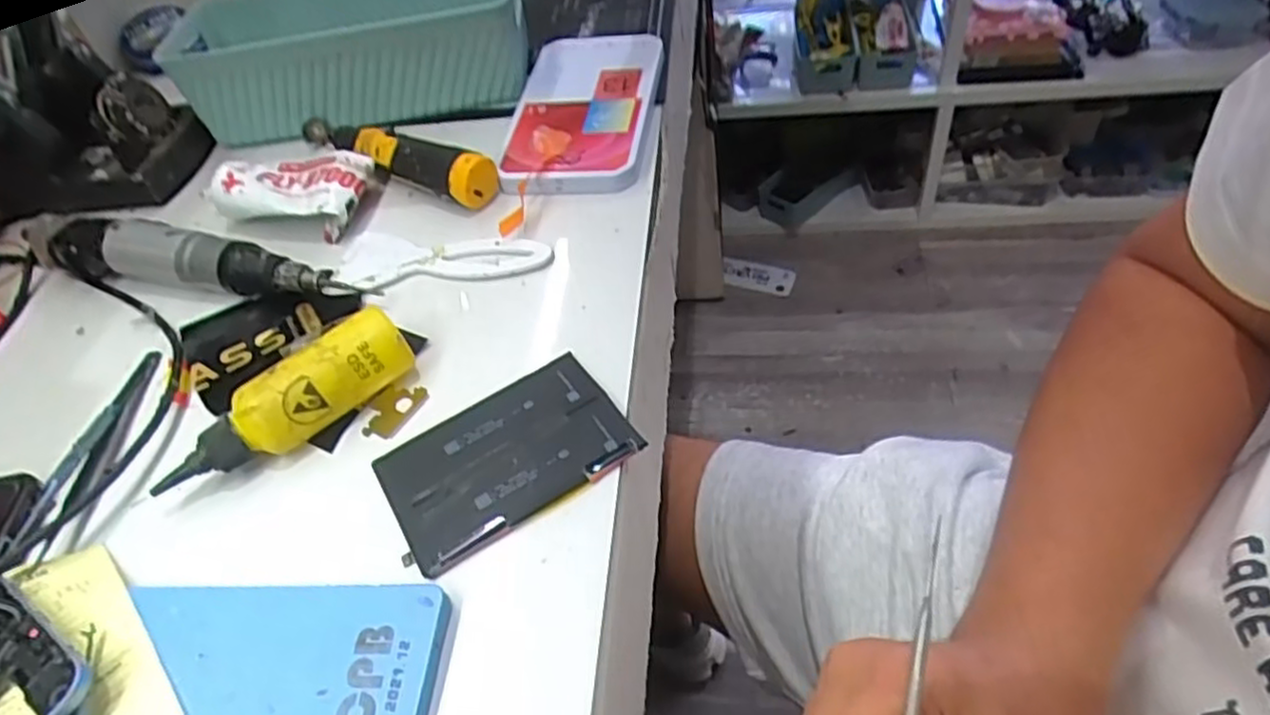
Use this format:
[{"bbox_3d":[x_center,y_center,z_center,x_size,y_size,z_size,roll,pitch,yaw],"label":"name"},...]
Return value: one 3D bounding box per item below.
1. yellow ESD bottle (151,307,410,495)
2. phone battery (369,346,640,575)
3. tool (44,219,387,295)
[{"bbox_3d":[-0.160,0.023,0.344,0.116,0.038,0.031,-34,52,-20],"label":"yellow ESD bottle"},{"bbox_3d":[-0.058,0.042,0.329,0.105,0.004,0.073,-29,49,-15],"label":"phone battery"},{"bbox_3d":[-0.248,-0.056,0.430,0.206,0.030,0.027,6,50,14],"label":"tool"}]

